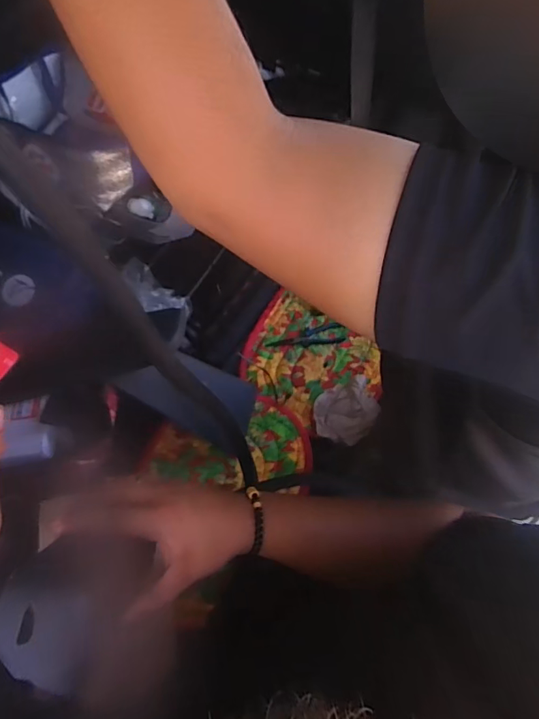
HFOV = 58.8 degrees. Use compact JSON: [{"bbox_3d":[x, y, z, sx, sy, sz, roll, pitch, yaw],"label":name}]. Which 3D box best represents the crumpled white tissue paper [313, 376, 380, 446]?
[{"bbox_3d":[0.170,0.118,1.064,0.142,0.046,0.137,-19,64,-8],"label":"crumpled white tissue paper"}]

